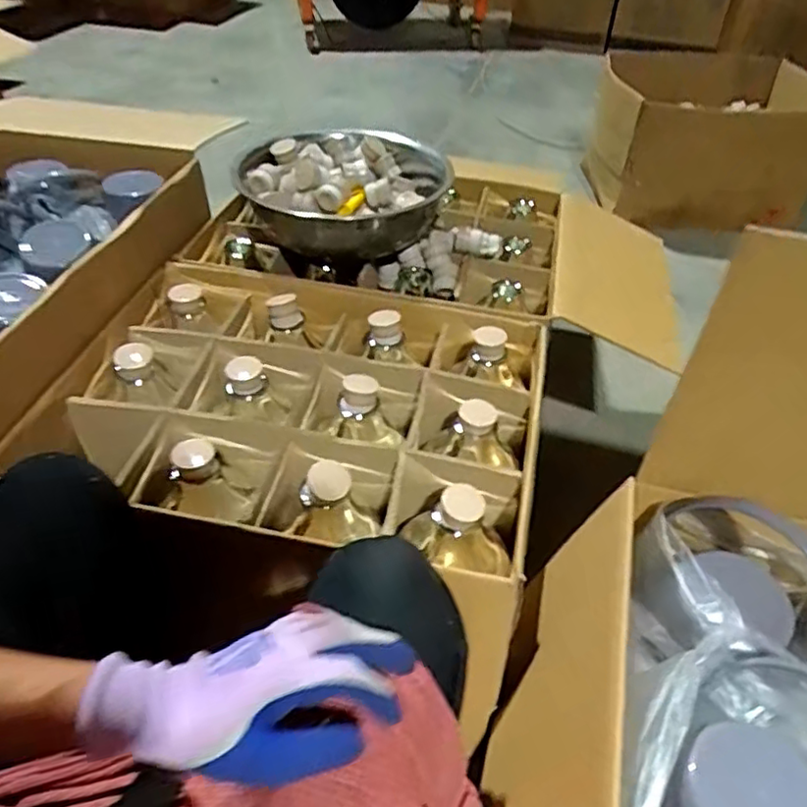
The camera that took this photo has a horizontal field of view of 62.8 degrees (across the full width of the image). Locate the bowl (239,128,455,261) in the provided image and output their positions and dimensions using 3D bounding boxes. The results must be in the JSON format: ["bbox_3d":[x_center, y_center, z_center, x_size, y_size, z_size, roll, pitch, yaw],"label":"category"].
[{"bbox_3d":[-0.093,-0.336,1.035,0.315,0.097,0.303,2,43,-2],"label":"bowl"}]

